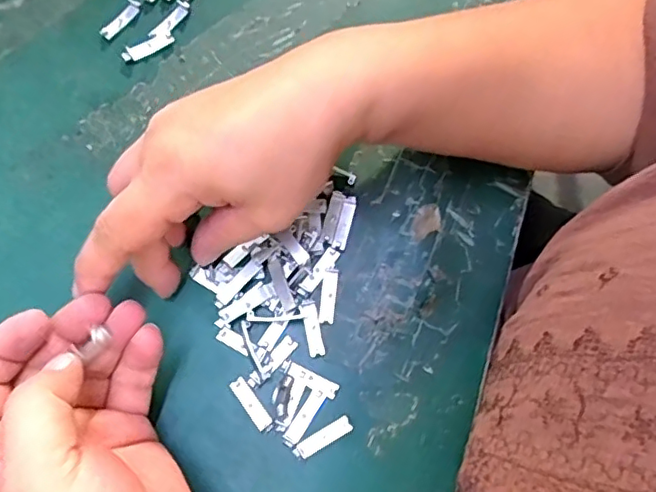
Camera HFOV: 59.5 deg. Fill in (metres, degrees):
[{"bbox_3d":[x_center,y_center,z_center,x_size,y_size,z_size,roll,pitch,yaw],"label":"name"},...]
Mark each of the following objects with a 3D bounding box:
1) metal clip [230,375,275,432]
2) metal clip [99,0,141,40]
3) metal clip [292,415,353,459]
[{"bbox_3d":[-0.036,0.074,0.268,0.007,0.004,0.027,-35,77,-12],"label":"metal clip"},{"bbox_3d":[-0.118,-0.131,0.328,0.008,0.004,0.028,33,74,8],"label":"metal clip"},{"bbox_3d":[-0.002,0.089,0.266,0.029,0.004,0.008,-28,76,-10],"label":"metal clip"}]

